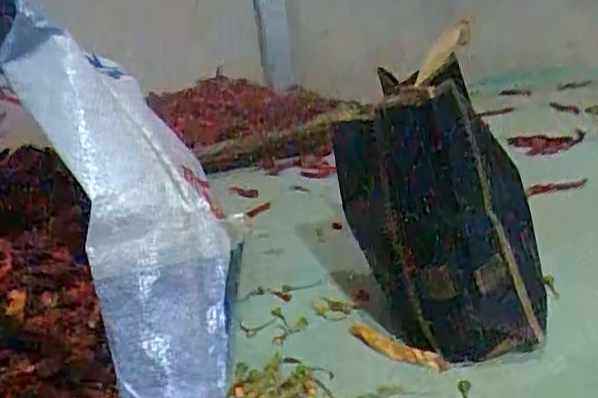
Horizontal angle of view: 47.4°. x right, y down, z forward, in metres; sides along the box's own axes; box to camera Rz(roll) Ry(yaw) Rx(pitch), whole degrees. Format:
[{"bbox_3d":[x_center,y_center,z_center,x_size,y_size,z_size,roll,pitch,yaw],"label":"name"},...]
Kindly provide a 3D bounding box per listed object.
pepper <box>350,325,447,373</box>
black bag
[{"bbox_3d":[0.092,0.147,0.675,0.032,0.012,0.121,-22,23,-39],"label":"pepper"},{"bbox_3d":[0.135,0.016,0.687,0.171,0.255,0.169,-7,18,1],"label":"black bag"}]

